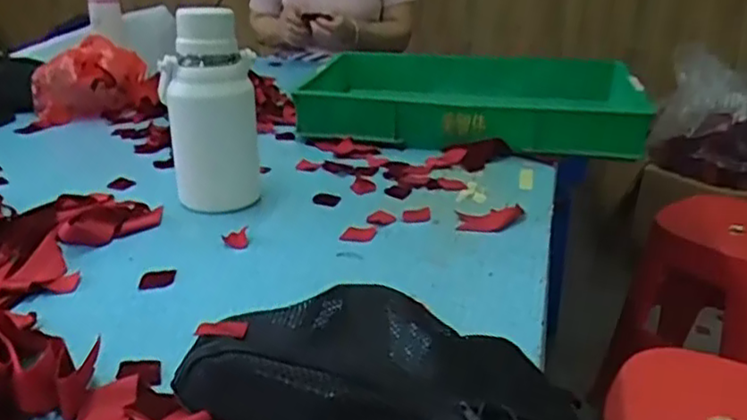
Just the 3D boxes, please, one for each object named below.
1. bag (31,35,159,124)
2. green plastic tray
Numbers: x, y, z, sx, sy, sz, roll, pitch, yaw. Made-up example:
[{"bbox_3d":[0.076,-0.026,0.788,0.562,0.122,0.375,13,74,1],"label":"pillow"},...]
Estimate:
[{"bbox_3d":[-0.476,-0.220,1.156,0.191,0.117,0.090,-11,27,-25],"label":"bag"},{"bbox_3d":[0.129,-0.179,1.118,0.572,0.097,0.365,9,26,18],"label":"green plastic tray"}]

